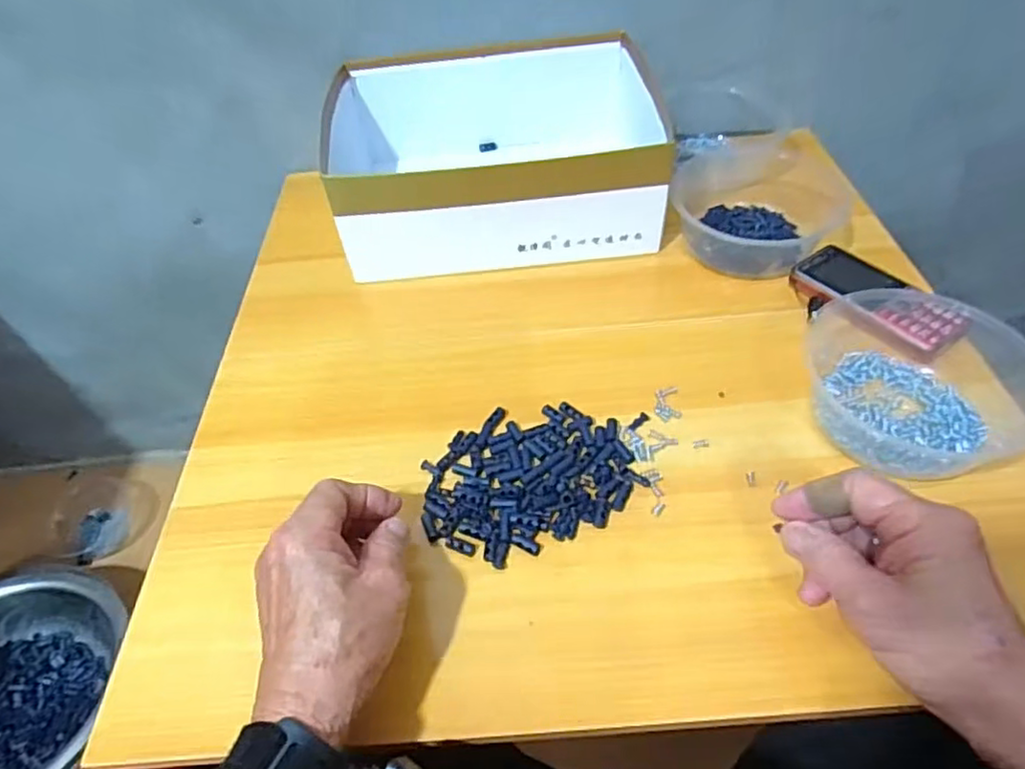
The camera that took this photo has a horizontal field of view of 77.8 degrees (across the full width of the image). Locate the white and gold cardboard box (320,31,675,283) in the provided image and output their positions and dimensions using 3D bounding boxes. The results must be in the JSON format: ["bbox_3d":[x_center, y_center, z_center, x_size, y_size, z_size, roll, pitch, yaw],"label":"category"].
[{"bbox_3d":[-0.021,-0.224,0.624,0.319,0.105,0.236,-6,50,-1],"label":"white and gold cardboard box"}]

